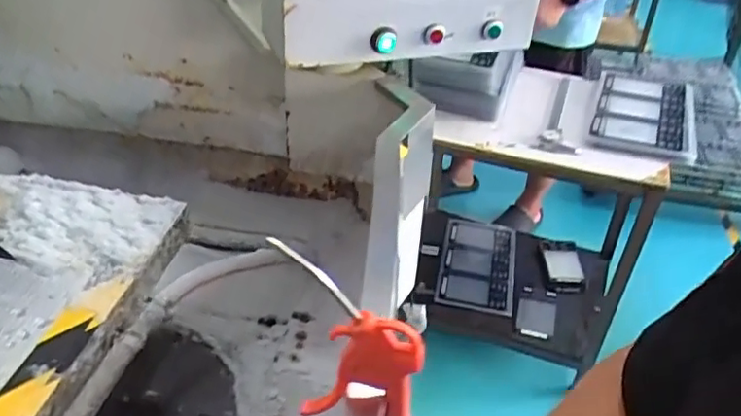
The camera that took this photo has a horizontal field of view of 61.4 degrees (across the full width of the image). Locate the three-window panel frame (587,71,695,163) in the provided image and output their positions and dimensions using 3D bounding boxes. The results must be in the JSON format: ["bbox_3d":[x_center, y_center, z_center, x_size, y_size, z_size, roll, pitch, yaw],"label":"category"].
[{"bbox_3d":[0.649,-0.230,1.476,0.228,0.026,0.354,18,46,13],"label":"three-window panel frame"}]

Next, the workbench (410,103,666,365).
[{"bbox_3d":[0.423,0.007,1.672,0.535,0.615,0.466,11,37,16],"label":"workbench"}]

